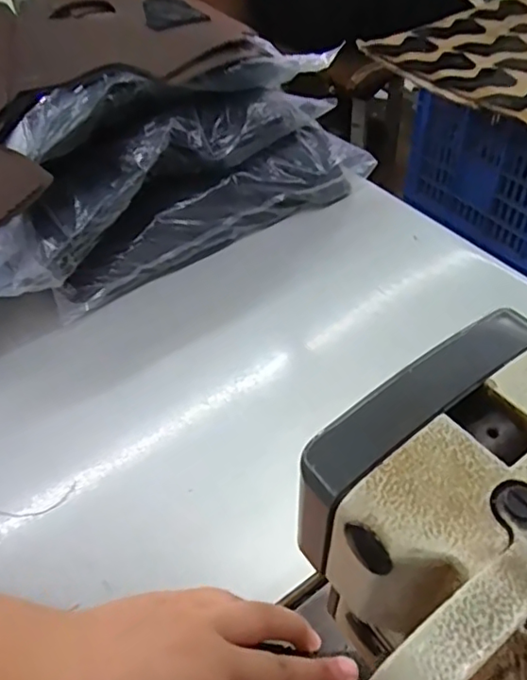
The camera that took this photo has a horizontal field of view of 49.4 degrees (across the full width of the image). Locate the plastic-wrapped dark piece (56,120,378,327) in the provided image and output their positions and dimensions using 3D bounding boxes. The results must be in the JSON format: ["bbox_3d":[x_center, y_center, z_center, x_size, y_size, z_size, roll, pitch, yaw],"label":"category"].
[{"bbox_3d":[-0.041,-0.119,0.518,0.315,0.075,0.039,-28,52,-20],"label":"plastic-wrapped dark piece"}]

